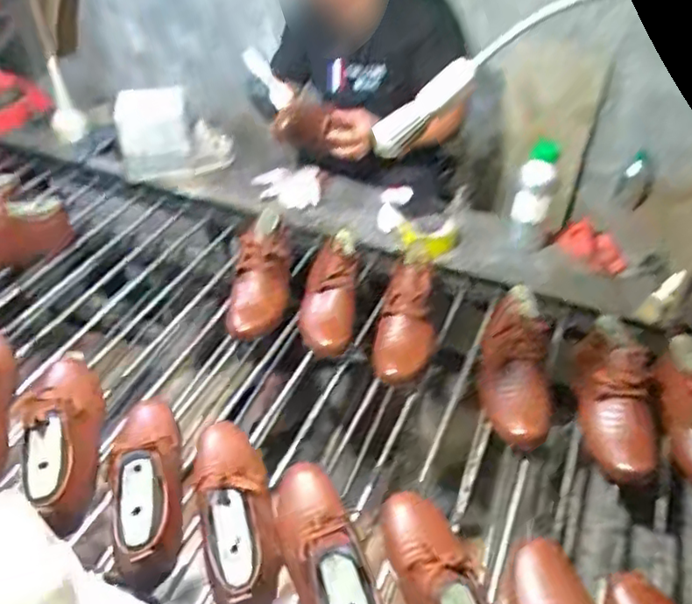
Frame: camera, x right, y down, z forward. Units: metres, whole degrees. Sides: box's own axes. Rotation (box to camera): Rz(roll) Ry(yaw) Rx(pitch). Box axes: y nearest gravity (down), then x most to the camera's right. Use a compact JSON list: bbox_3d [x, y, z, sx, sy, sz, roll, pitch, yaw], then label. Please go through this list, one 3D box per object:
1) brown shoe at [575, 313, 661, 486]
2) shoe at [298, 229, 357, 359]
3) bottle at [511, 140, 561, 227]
[{"bbox_3d":[0.425,0.147,0.964,0.112,0.123,0.257,-2,77,-4],"label":"brown shoe"},{"bbox_3d":[-0.032,-0.021,1.107,0.098,0.156,0.240,2,42,0],"label":"shoe"},{"bbox_3d":[0.364,-0.225,1.155,0.065,0.162,0.055,16,44,15],"label":"bottle"}]

